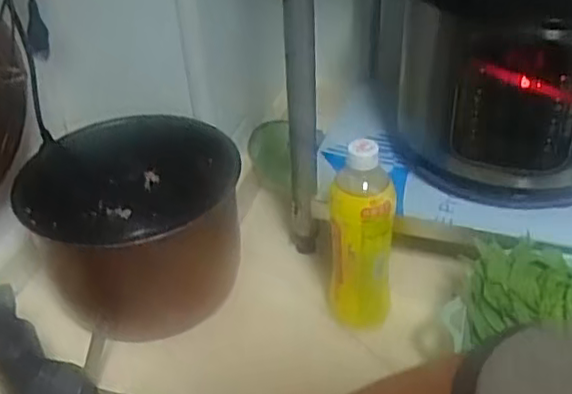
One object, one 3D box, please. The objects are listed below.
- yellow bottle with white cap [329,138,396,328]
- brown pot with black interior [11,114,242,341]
[{"bbox_3d":[0.078,0.046,0.693,0.062,0.224,0.057,3,37,9],"label":"yellow bottle with white cap"},{"bbox_3d":[-0.173,0.032,0.789,0.232,0.151,0.217,-2,36,2],"label":"brown pot with black interior"}]

